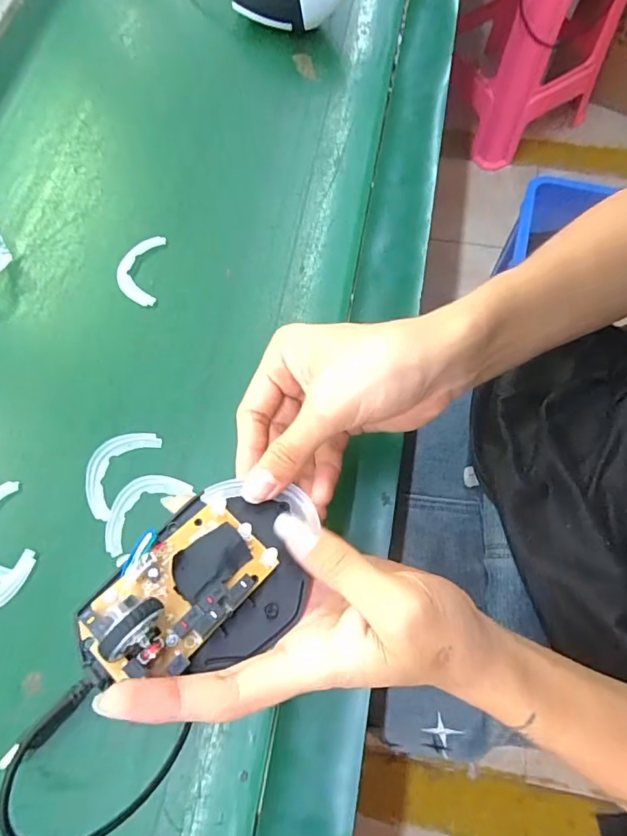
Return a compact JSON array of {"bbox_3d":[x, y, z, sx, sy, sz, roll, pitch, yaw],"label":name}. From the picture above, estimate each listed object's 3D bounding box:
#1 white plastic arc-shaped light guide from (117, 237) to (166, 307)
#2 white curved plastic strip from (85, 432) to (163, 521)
[{"bbox_3d":[-0.139,-0.119,0.378,0.034,0.004,0.061,3,70,2],"label":"white plastic arc-shaped light guide"},{"bbox_3d":[-0.134,0.034,0.322,0.033,0.004,0.064,29,73,11],"label":"white curved plastic strip"}]

